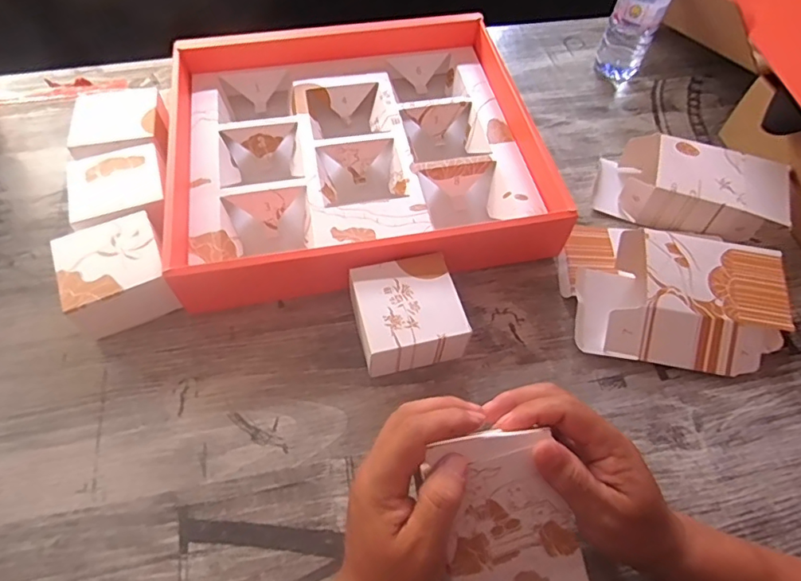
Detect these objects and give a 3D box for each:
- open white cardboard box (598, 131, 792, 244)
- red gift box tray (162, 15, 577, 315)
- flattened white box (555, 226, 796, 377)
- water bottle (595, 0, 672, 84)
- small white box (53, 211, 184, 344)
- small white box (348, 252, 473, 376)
[{"bbox_3d":[0.321,-0.109,0.554,0.167,0.052,0.092,17,61,9],"label":"open white cardboard box"},{"bbox_3d":[-0.051,-0.163,0.558,0.361,0.060,0.345,-10,60,-6],"label":"red gift box tray"},{"bbox_3d":[0.260,-0.001,0.490,0.201,0.035,0.144,8,60,4],"label":"flattened white box"},{"bbox_3d":[0.296,-0.352,0.629,0.059,0.178,0.059,23,62,13],"label":"water bottle"},{"bbox_3d":[-0.259,-0.010,0.470,0.094,0.055,0.101,-21,62,-12],"label":"small white box"},{"bbox_3d":[0.007,0.025,0.459,0.090,0.054,0.096,-14,61,-8],"label":"small white box"}]

